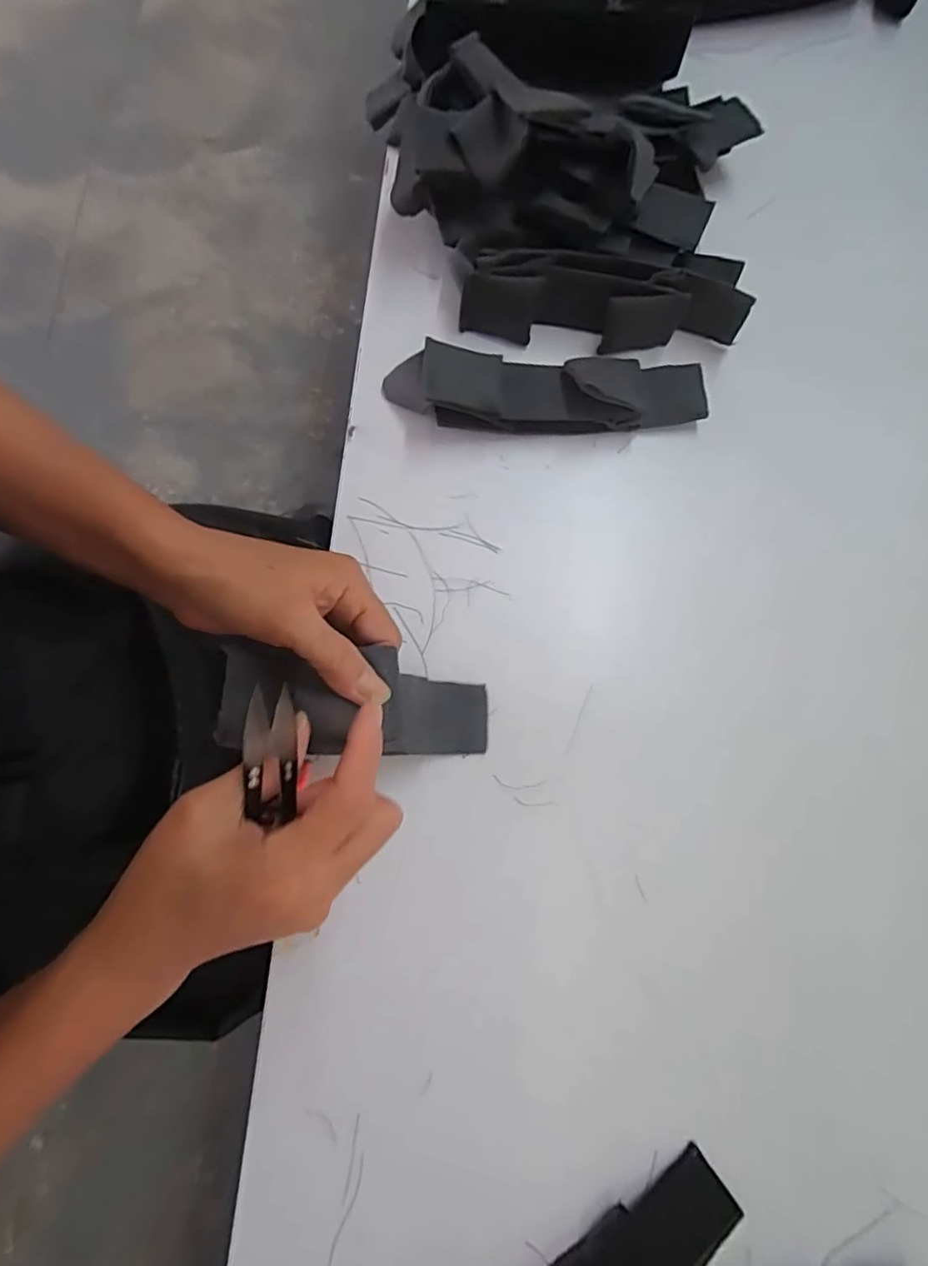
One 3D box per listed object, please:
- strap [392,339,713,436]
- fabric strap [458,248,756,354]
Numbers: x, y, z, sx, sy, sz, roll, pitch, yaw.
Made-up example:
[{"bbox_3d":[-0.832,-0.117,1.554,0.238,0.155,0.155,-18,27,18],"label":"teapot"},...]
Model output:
[{"bbox_3d":[0.054,-0.159,0.390,0.207,0.040,0.049,-1,79,-2],"label":"strap"},{"bbox_3d":[0.093,-0.219,0.395,0.184,0.057,0.031,7,78,0],"label":"fabric strap"}]

